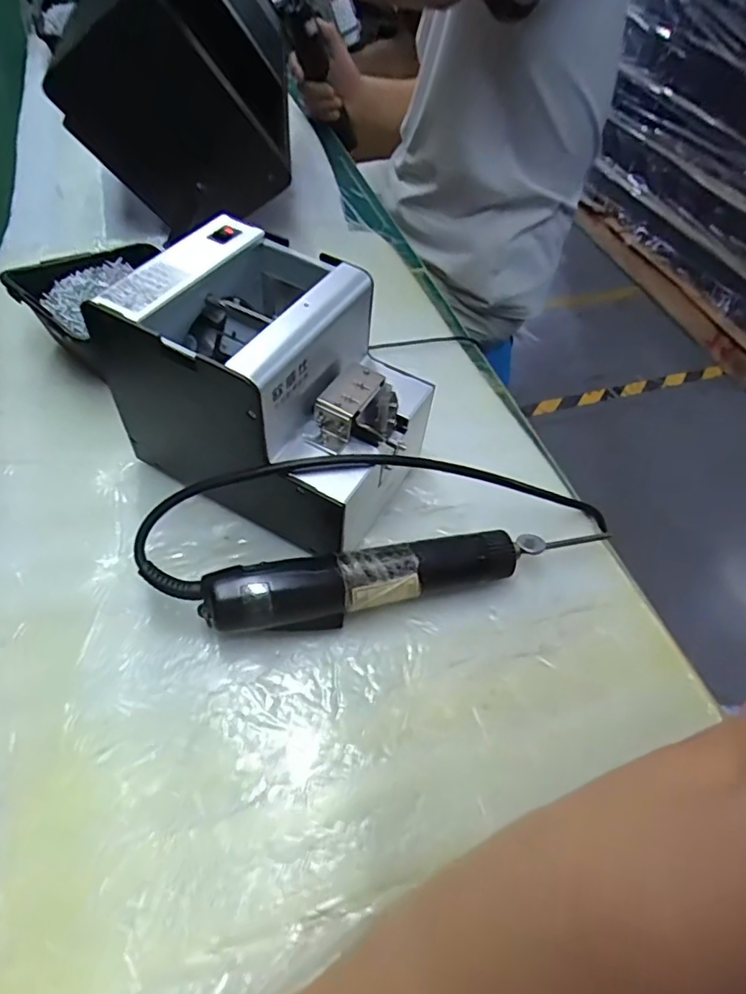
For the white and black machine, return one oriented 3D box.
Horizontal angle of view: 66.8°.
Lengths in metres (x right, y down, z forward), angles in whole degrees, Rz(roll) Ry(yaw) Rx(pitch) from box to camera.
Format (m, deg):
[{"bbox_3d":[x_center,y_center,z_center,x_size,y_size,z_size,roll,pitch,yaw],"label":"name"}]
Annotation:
[{"bbox_3d":[-0.064,-0.071,0.385,0.173,0.146,0.125,27,55,16],"label":"white and black machine"}]

